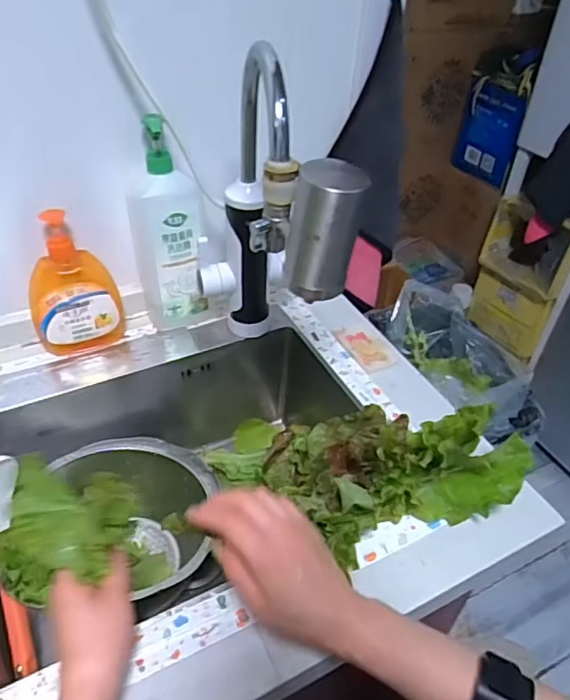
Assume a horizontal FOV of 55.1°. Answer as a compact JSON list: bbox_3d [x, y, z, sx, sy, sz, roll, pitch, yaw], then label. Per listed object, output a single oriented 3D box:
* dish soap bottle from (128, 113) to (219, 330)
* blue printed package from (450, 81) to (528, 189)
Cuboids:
[{"bbox_3d":[-0.141,-0.143,0.687,0.096,0.268,0.063,-7,42,-12],"label":"dish soap bottle"},{"bbox_3d":[0.526,-0.551,1.412,0.020,0.246,0.202,-16,51,-16],"label":"blue printed package"}]

